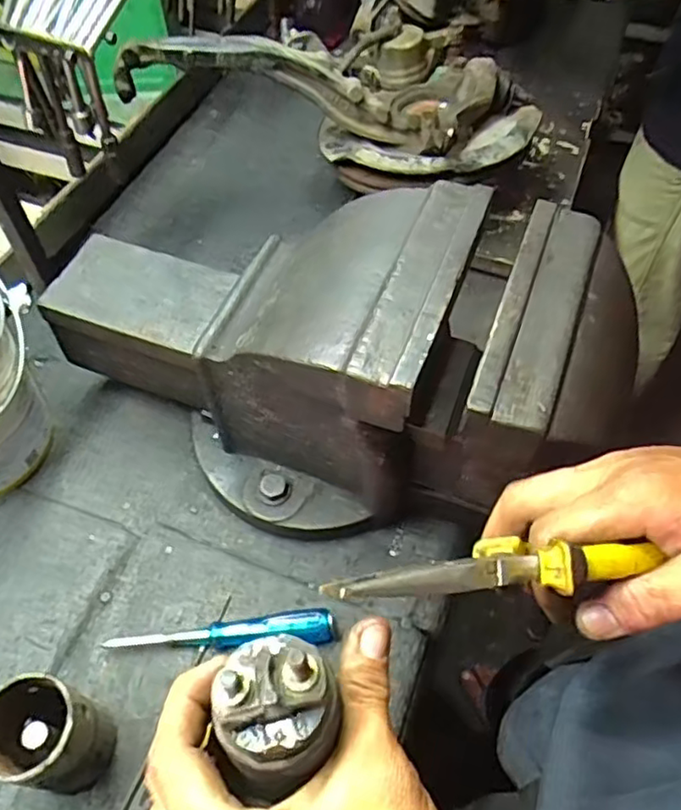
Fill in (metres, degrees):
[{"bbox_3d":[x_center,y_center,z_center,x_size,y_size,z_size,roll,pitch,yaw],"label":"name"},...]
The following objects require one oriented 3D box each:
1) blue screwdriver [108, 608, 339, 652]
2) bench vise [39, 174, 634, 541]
[{"bbox_3d":[-0.102,0.197,0.555,0.191,0.029,0.027,-3,56,-2],"label":"blue screwdriver"},{"bbox_3d":[-0.037,-0.039,0.544,0.478,0.248,0.204,12,57,8],"label":"bench vise"}]

